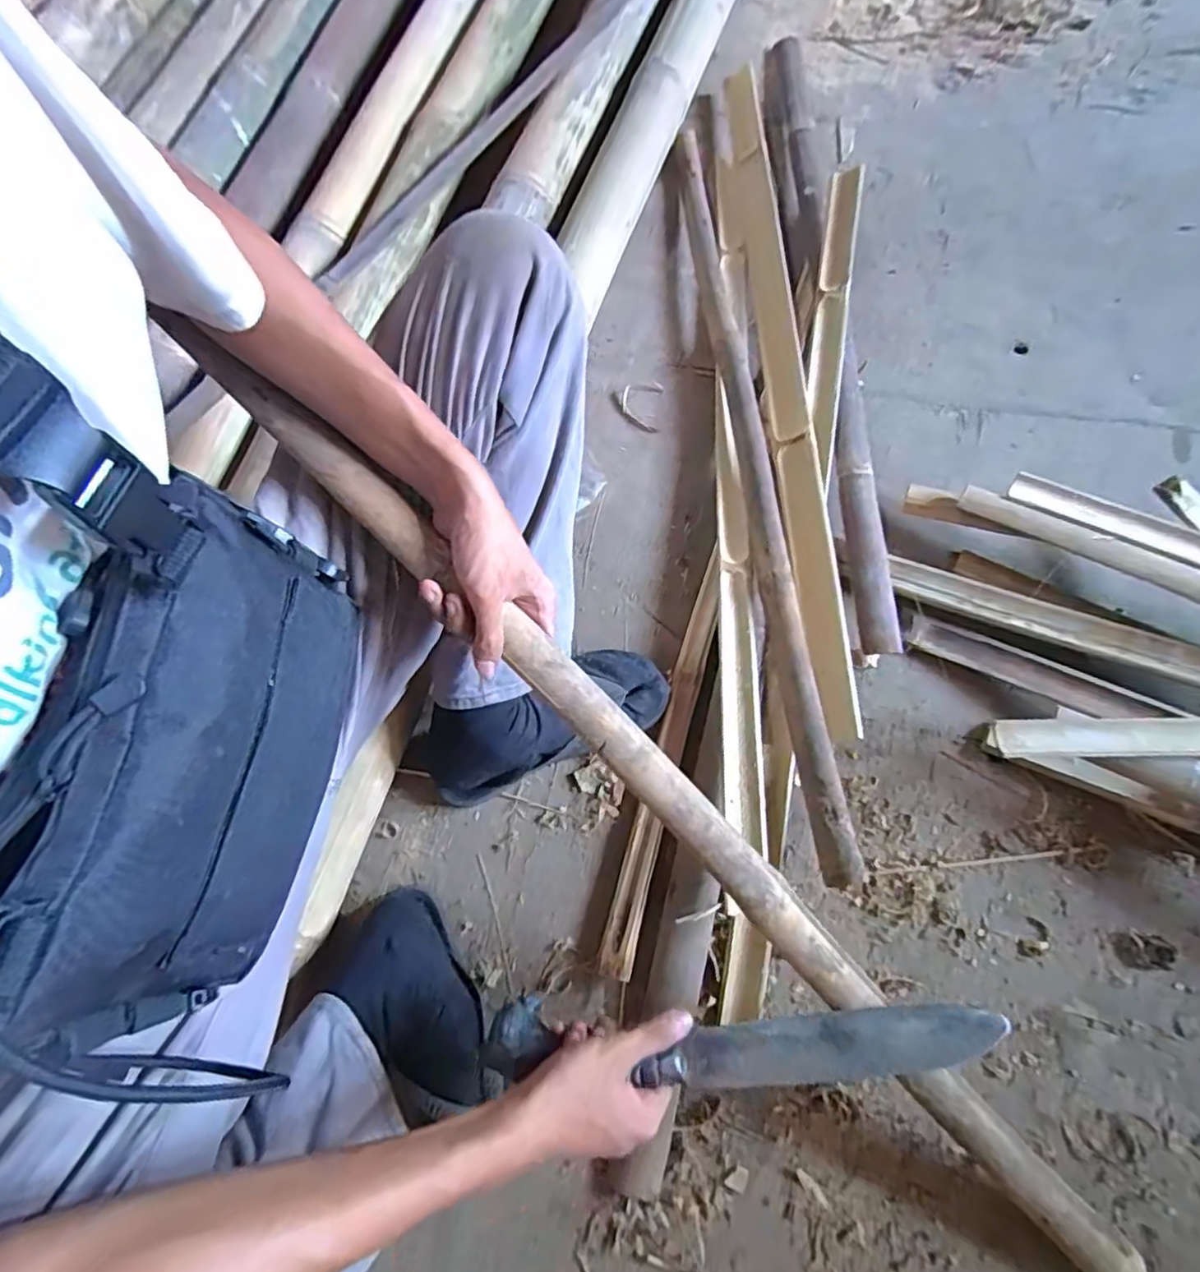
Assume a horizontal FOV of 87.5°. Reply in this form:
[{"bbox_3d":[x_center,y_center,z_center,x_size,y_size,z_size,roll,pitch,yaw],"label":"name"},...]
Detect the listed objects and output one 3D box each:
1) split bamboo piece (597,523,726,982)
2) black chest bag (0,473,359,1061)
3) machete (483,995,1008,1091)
[{"bbox_3d":[0.070,0.100,0.614,0.030,0.031,0.428,15,72,7],"label":"split bamboo piece"},{"bbox_3d":[-0.200,0.055,0.305,0.067,0.160,0.236,8,71,5],"label":"black chest bag"},{"bbox_3d":[0.101,0.278,0.427,0.348,0.018,0.049,1,71,-2],"label":"machete"}]

